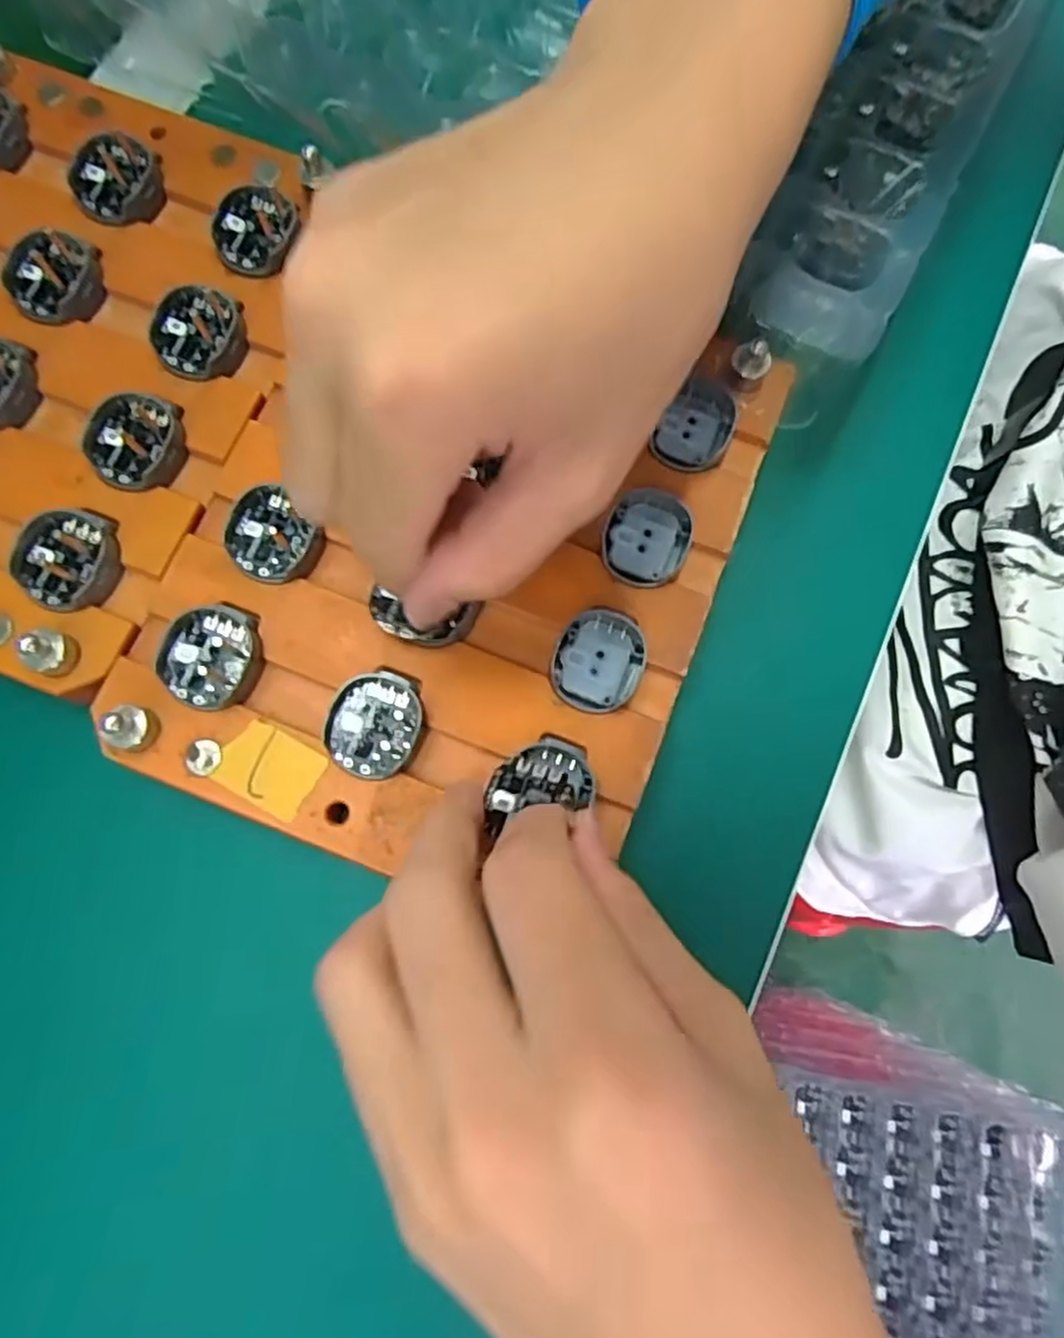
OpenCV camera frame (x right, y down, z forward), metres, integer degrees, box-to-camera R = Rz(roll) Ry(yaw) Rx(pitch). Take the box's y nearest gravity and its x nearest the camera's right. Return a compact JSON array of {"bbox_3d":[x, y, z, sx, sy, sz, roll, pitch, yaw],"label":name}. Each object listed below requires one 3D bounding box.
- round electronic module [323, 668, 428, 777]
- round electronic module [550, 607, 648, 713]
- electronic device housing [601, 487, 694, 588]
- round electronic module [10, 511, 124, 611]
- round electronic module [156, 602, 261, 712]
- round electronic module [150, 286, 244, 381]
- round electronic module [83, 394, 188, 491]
[{"bbox_3d":[-0.043,0.015,0.197,0.025,0.005,0.029,4,76,2],"label":"round electronic module"},{"bbox_3d":[0.019,-0.003,0.203,0.025,0.004,0.030,16,77,5],"label":"round electronic module"},{"bbox_3d":[0.034,-0.039,0.212,0.025,0.004,0.030,27,78,7],"label":"electronic device housing"},{"bbox_3d":[-0.132,-0.032,0.205,0.025,0.007,0.029,25,78,7],"label":"round electronic module"},{"bbox_3d":[-0.090,-0.004,0.201,0.025,0.007,0.029,9,76,3],"label":"round electronic module"},{"bbox_3d":[-0.102,-0.103,0.222,0.025,0.007,0.028,-5,76,-1],"label":"round electronic module"},{"bbox_3d":[-0.118,-0.067,0.214,0.027,0.007,0.027,0,76,1],"label":"round electronic module"}]

